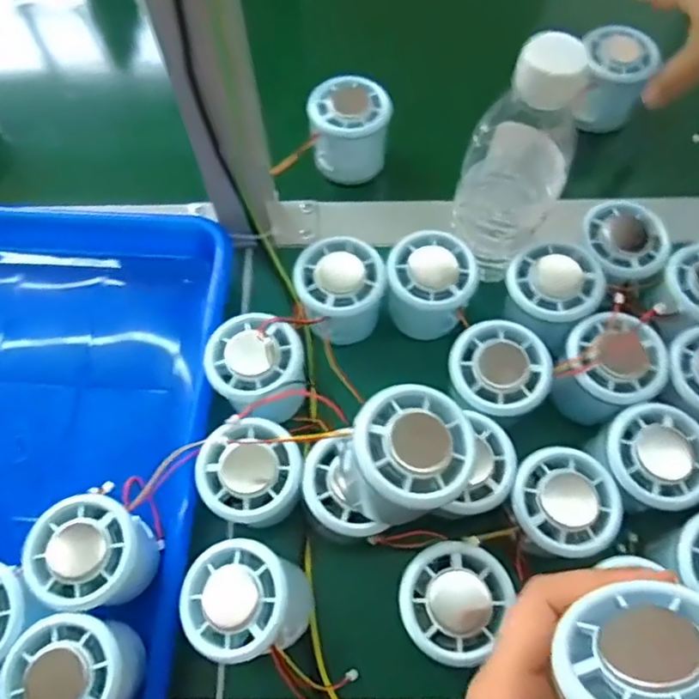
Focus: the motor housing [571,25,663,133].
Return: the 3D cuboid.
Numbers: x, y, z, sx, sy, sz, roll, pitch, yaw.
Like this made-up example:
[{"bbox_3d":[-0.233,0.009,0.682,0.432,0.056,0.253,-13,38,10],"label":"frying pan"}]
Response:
[{"bbox_3d":[0.209,-0.217,0.488,0.057,0.055,0.055,0,66,1],"label":"motor housing"}]

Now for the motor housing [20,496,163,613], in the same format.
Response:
[{"bbox_3d":[-0.139,0.113,0.336,0.052,0.053,0.055,-6,66,-1],"label":"motor housing"}]

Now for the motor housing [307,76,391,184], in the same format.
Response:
[{"bbox_3d":[0.001,-0.166,0.466,0.058,0.057,0.057,-2,66,0],"label":"motor housing"}]

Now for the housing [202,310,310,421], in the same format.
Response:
[{"bbox_3d":[-0.057,0.015,0.392,0.056,0.071,0.059,-18,67,-7],"label":"housing"}]

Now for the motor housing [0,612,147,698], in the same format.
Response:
[{"bbox_3d":[-0.136,0.166,0.311,0.059,0.050,0.057,-18,67,-7],"label":"motor housing"}]

